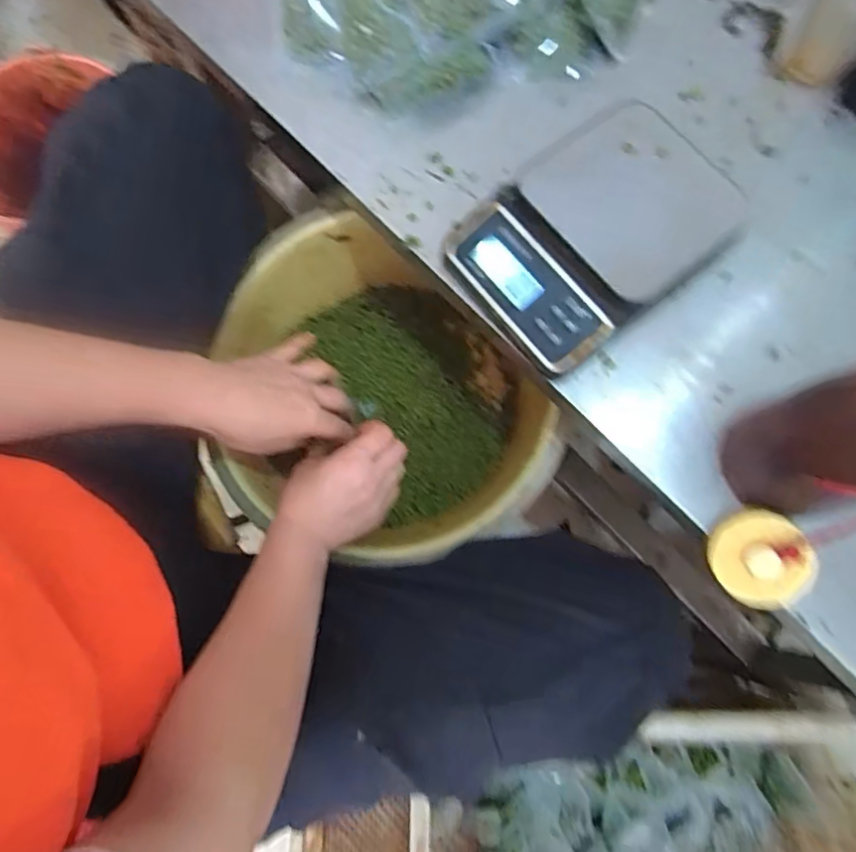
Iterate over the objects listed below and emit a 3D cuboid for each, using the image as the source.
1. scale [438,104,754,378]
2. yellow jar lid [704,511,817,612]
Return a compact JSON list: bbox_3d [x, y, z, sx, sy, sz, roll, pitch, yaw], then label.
[{"bbox_3d":[0.137,-0.160,0.476,0.214,0.052,0.157,-39,80,-9],"label":"scale"},{"bbox_3d":[0.238,0.096,0.410,0.066,0.008,0.066,-2,86,23],"label":"yellow jar lid"}]

